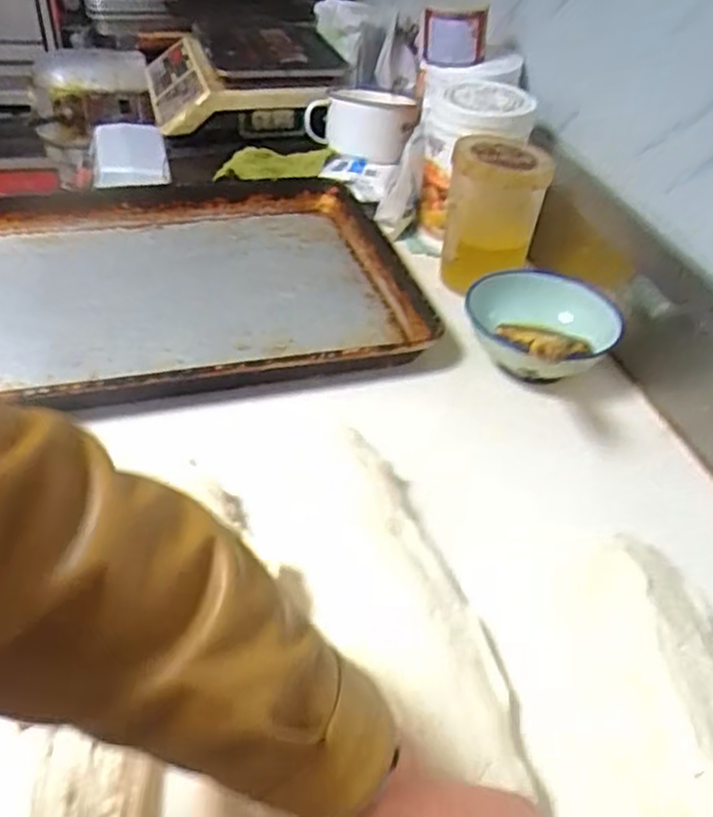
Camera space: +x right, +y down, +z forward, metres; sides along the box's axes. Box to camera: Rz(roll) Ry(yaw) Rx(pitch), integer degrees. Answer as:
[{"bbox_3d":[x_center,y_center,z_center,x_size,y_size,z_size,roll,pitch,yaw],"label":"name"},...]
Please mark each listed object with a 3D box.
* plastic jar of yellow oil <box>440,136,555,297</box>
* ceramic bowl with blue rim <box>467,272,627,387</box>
[{"bbox_3d":[0.159,-0.223,0.871,0.109,0.155,0.103,3,40,-3],"label":"plastic jar of yellow oil"},{"bbox_3d":[0.192,-0.074,0.778,0.161,0.073,0.144,12,41,8],"label":"ceramic bowl with blue rim"}]

